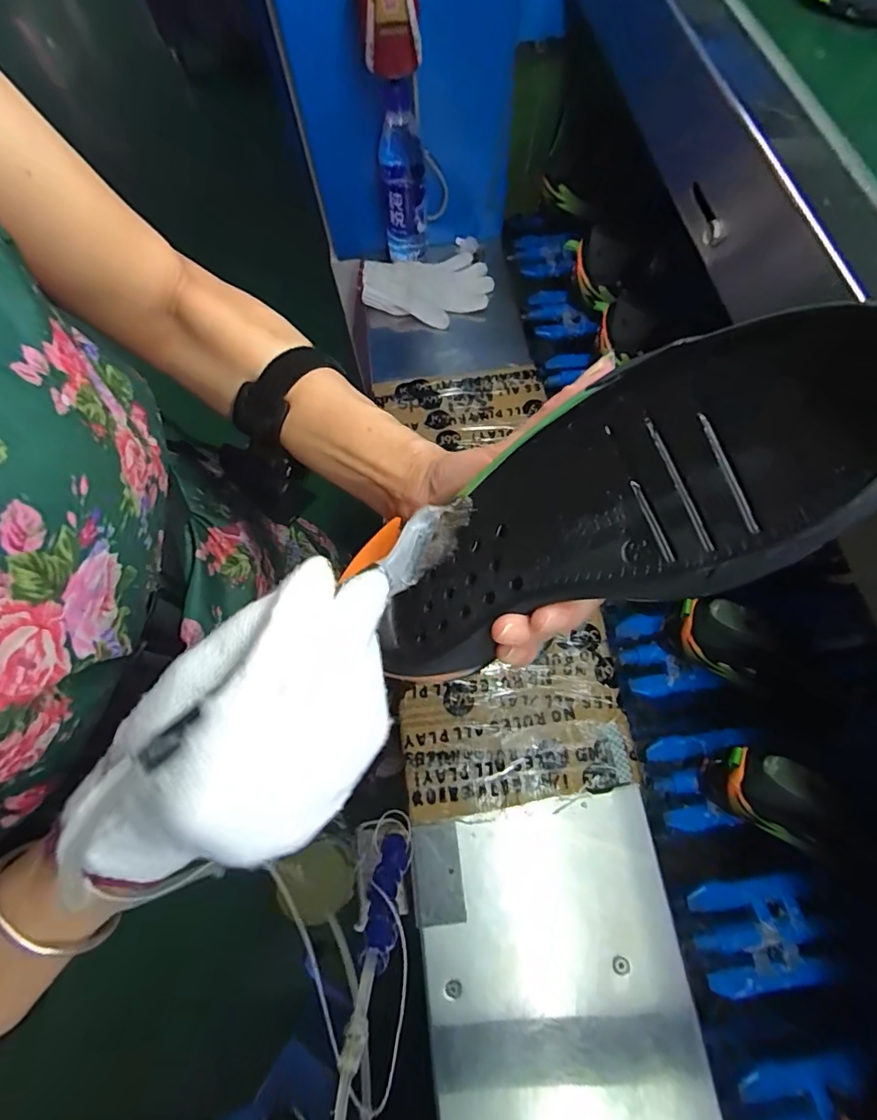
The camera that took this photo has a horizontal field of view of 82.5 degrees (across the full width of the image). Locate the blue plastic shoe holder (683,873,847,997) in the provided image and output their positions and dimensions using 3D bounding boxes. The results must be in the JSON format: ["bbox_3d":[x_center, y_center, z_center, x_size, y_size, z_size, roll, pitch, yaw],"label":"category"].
[{"bbox_3d":[0.320,0.366,0.488,0.131,0.026,0.088,-6,66,-1],"label":"blue plastic shoe holder"}]

